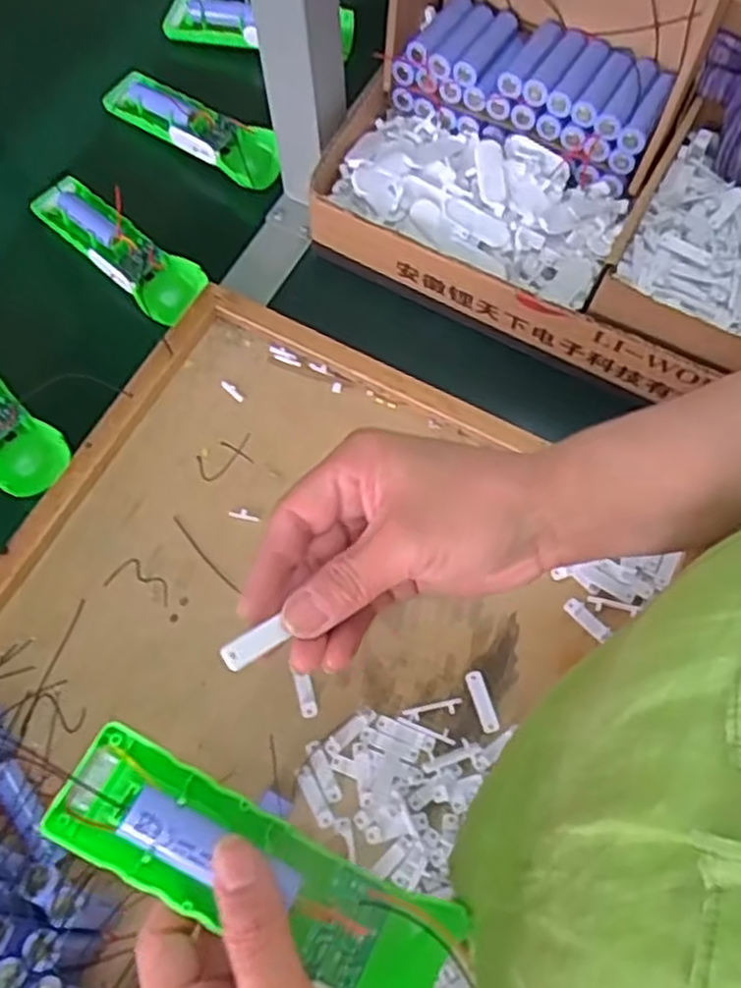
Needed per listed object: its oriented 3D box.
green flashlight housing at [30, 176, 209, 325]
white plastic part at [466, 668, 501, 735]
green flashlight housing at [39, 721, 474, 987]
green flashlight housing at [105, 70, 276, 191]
[{"bbox_3d":[-0.199,-0.192,0.611,0.168,0.026,0.052,38,74,12],"label":"green flashlight housing"},{"bbox_3d":[0.068,0.128,0.484,0.011,0.009,0.038,-17,72,-6],"label":"white plastic part"},{"bbox_3d":[-0.039,0.140,0.282,0.154,0.025,0.045,31,73,-3],"label":"green flashlight housing"},{"bbox_3d":[-0.146,-0.306,0.655,0.168,0.030,0.045,34,74,11],"label":"green flashlight housing"}]

